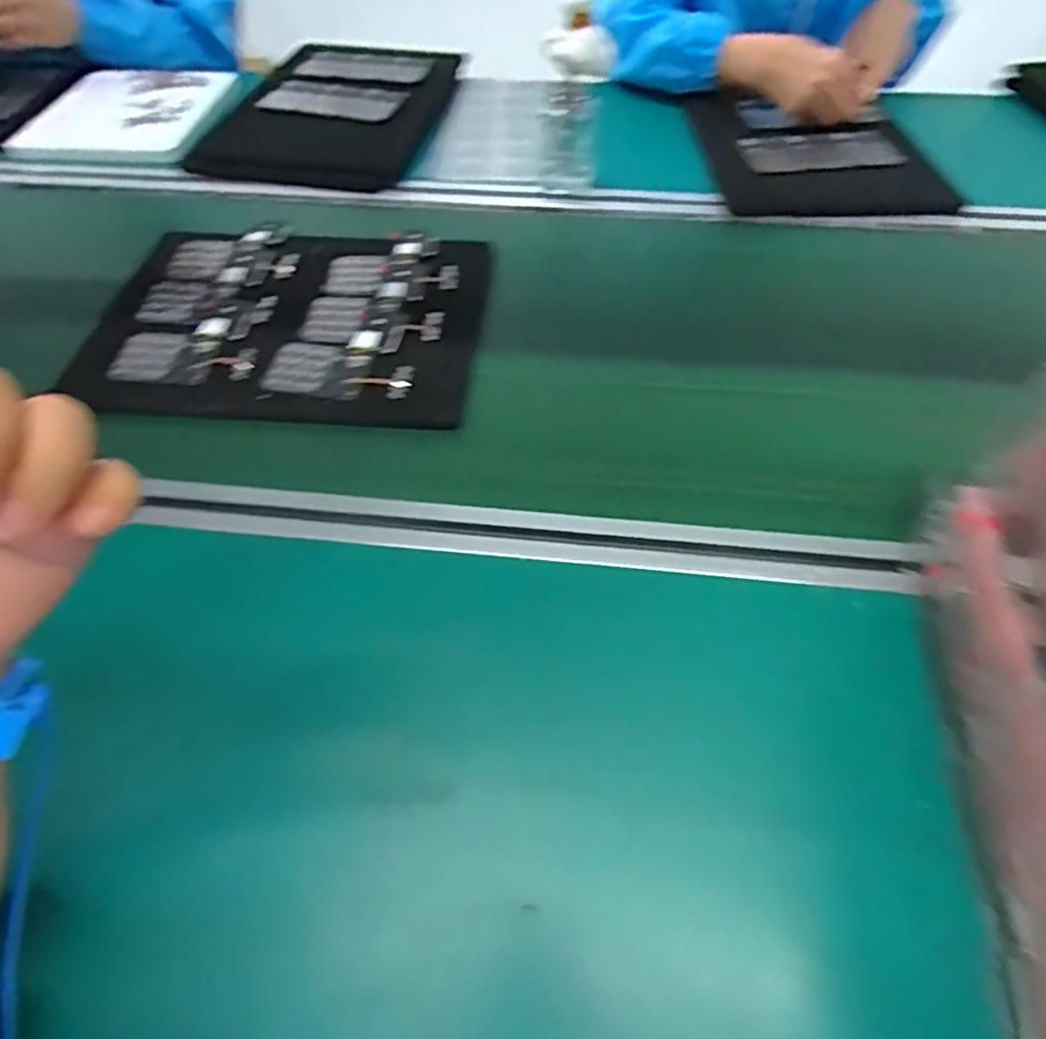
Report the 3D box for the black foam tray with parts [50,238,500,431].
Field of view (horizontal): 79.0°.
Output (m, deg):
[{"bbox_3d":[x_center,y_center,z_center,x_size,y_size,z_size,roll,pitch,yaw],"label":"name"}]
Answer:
[{"bbox_3d":[-0.211,-0.182,0.578,0.345,0.031,0.241,2,57,4],"label":"black foam tray with parts"}]

